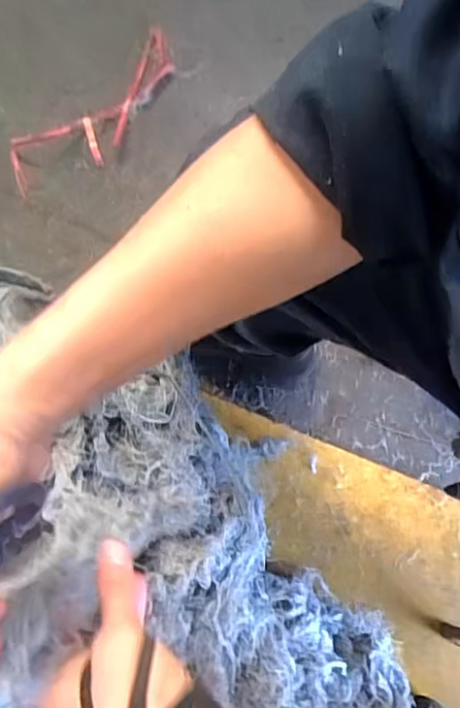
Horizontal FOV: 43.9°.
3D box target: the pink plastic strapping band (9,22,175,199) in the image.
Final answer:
[{"bbox_3d":[-0.200,-0.362,0.868,0.320,0.034,0.104,-40,79,-8],"label":"pink plastic strapping band"}]

